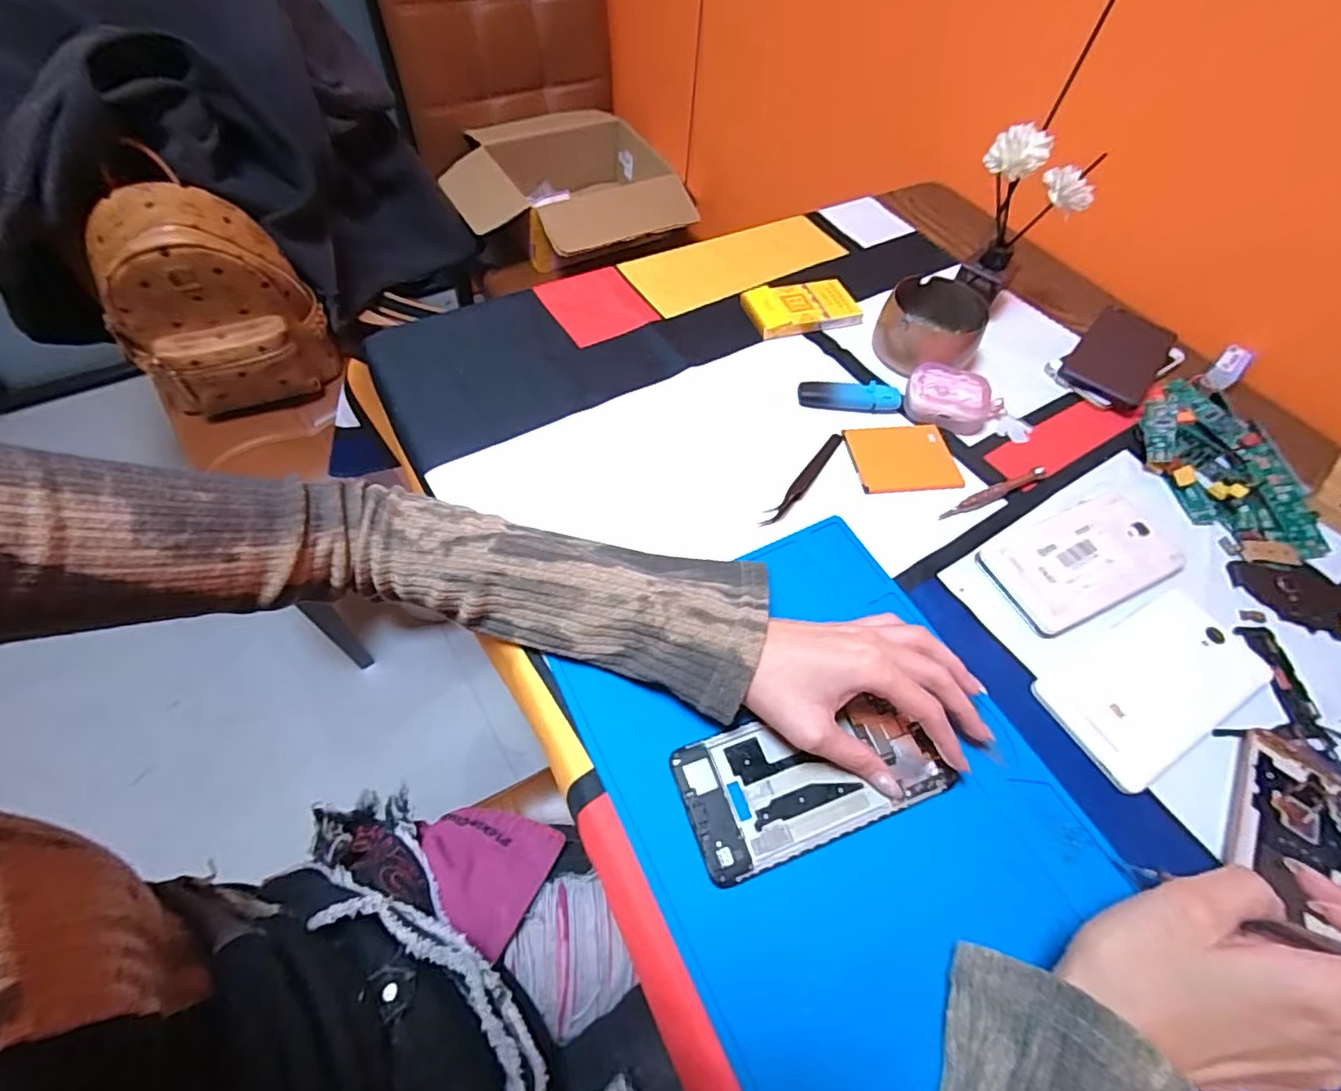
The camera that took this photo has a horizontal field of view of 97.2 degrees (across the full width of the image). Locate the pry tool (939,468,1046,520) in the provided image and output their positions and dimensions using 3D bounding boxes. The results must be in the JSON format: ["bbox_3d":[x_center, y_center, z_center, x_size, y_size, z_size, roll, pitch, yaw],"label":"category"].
[{"bbox_3d":[0.245,-0.039,0.449,0.101,0.007,0.011,-20,61,-16],"label":"pry tool"}]

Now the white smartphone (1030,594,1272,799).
[{"bbox_3d":[0.308,0.084,0.372,0.152,0.007,0.073,-24,62,-17],"label":"white smartphone"}]

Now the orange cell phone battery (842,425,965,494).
[{"bbox_3d":[0.181,-0.069,0.463,0.080,0.004,0.066,-3,58,-5],"label":"orange cell phone battery"}]

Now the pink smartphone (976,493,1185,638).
[{"bbox_3d":[0.296,0.010,0.418,0.148,0.012,0.069,-20,61,-15],"label":"pink smartphone"}]

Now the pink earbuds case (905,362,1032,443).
[{"bbox_3d":[0.248,-0.116,0.486,0.106,0.025,0.049,21,59,10],"label":"pink earbuds case"}]

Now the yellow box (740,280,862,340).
[{"bbox_3d":[0.122,-0.223,0.551,0.107,0.014,0.062,-16,60,-13],"label":"yellow box"}]

